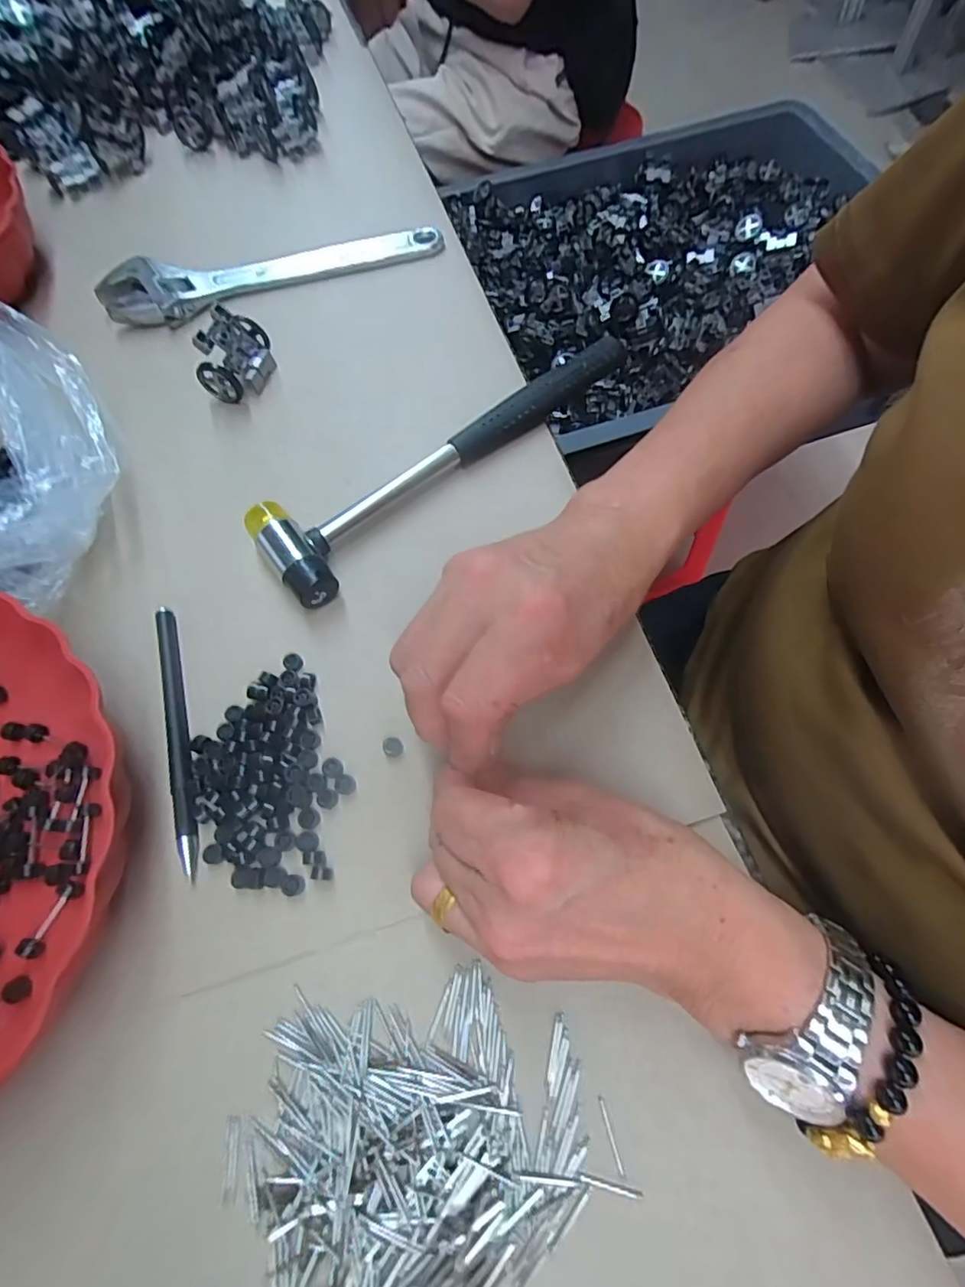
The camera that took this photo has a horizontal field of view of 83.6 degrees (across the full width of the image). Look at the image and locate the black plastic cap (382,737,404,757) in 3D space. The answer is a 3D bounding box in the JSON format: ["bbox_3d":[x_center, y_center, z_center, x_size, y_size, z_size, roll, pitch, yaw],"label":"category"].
[{"bbox_3d":[-0.043,0.050,0.258,0.010,0.004,0.009,-3,67,1],"label":"black plastic cap"}]

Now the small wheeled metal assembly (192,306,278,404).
[{"bbox_3d":[-0.156,-0.183,0.342,0.028,0.036,0.049,23,70,12],"label":"small wheeled metal assembly"}]

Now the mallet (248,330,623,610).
[{"bbox_3d":[-0.016,-0.115,0.316,0.247,0.025,0.062,-38,71,-13],"label":"mallet"}]

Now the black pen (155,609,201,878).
[{"bbox_3d":[-0.150,0.043,0.265,0.011,0.007,0.135,-19,68,-6],"label":"black pen"}]

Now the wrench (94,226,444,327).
[{"bbox_3d":[-0.148,-0.261,0.387,0.240,0.022,0.048,-10,67,-2],"label":"wrench"}]

